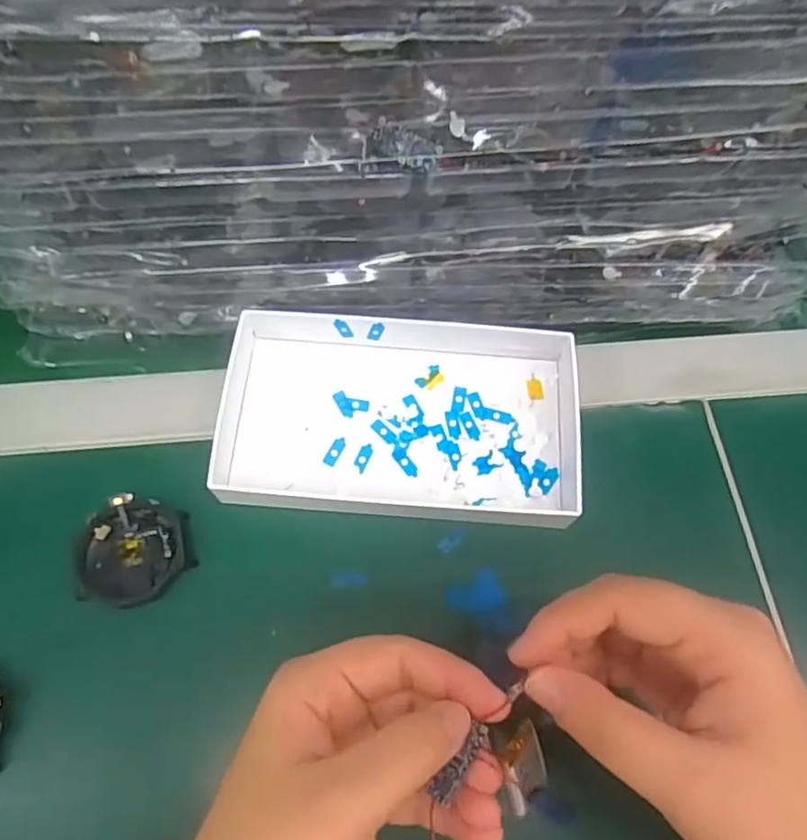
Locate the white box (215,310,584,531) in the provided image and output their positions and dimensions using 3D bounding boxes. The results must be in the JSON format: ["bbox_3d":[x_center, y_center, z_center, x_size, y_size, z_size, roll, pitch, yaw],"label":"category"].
[{"bbox_3d":[0.000,-0.005,0.323,0.173,0.025,0.107,3,64,0],"label":"white box"}]

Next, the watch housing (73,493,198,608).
[{"bbox_3d":[-0.127,0.062,0.297,0.050,0.013,0.049,1,64,-1],"label":"watch housing"}]

